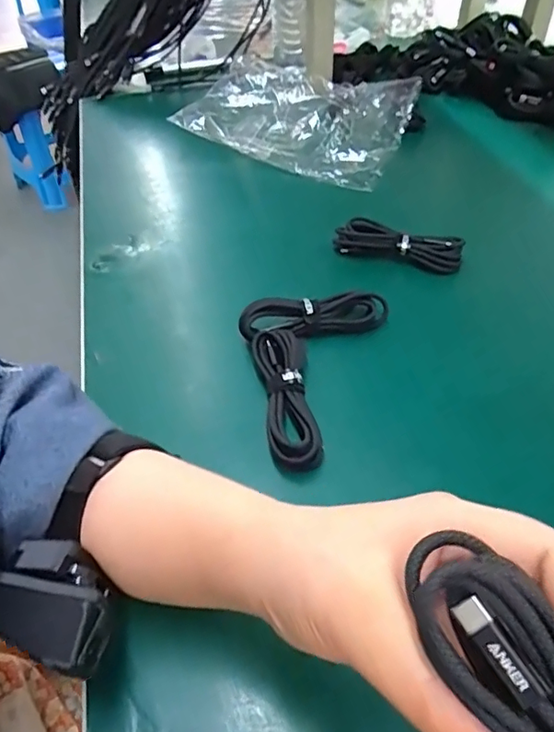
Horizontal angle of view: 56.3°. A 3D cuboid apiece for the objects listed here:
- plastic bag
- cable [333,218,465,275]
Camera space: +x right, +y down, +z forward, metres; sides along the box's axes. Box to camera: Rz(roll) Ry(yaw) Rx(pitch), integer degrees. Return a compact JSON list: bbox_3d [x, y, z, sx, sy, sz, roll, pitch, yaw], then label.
[{"bbox_3d":[0.023,-0.313,0.643,0.267,0.042,0.170,22,53,22],"label":"plastic bag"},{"bbox_3d":[0.111,-0.111,0.477,0.112,0.031,0.027,9,49,12],"label":"cable"}]

